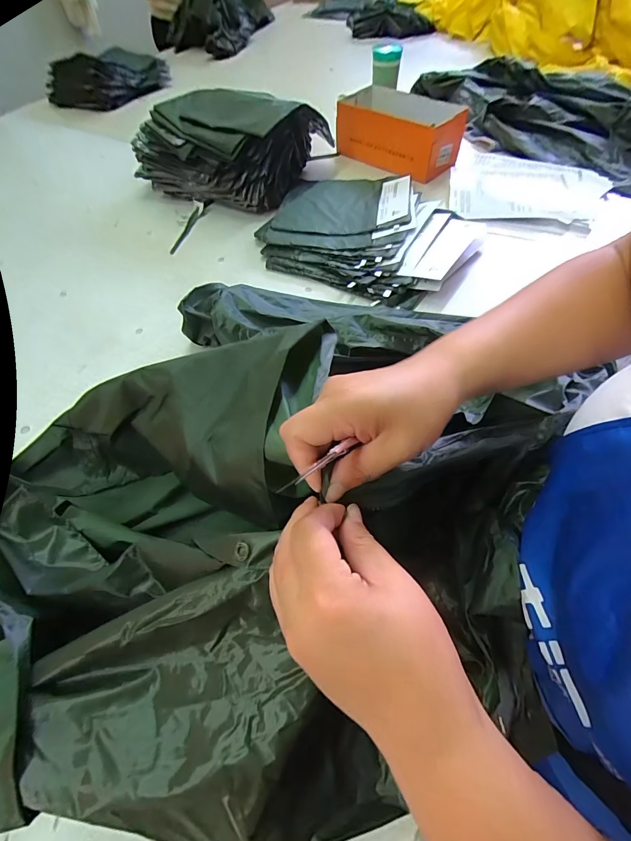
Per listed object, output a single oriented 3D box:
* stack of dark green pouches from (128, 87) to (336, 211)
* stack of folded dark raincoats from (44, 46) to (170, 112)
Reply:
[{"bbox_3d":[-0.203,-0.650,0.817,0.359,0.154,0.265,20,61,14],"label":"stack of dark green pouches"},{"bbox_3d":[-0.687,-1.111,1.154,0.390,0.142,0.116,-16,60,-5],"label":"stack of folded dark raincoats"}]

